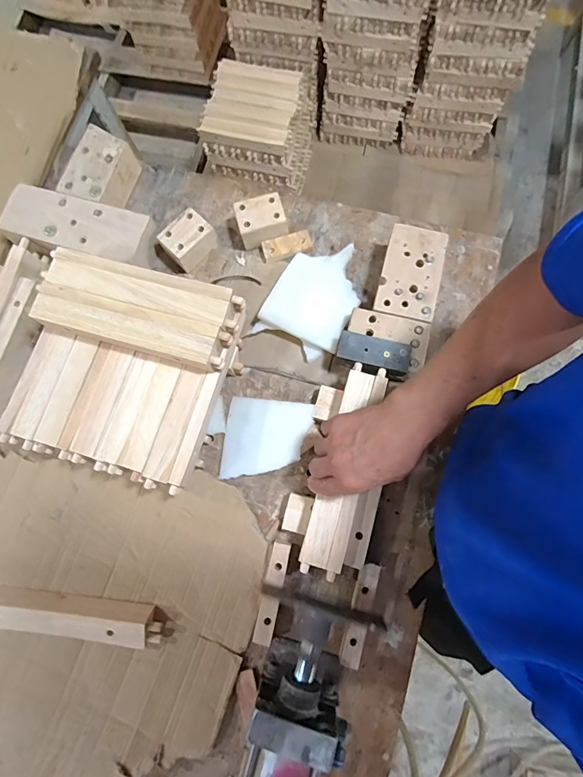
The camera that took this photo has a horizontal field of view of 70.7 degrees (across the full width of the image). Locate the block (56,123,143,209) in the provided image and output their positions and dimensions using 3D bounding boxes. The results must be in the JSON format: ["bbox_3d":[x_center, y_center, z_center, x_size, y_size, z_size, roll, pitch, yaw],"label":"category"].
[{"bbox_3d":[-0.308,-0.349,0.675,0.087,0.060,0.121,20,78,6],"label":"block"}]

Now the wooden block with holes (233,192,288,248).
[{"bbox_3d":[-0.047,-0.261,0.643,0.072,0.052,0.059,-14,76,-2],"label":"wooden block with holes"}]

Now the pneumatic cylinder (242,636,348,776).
[{"bbox_3d":[-0.002,0.427,0.467,0.108,0.090,0.252,15,77,5],"label":"pneumatic cylinder"}]

